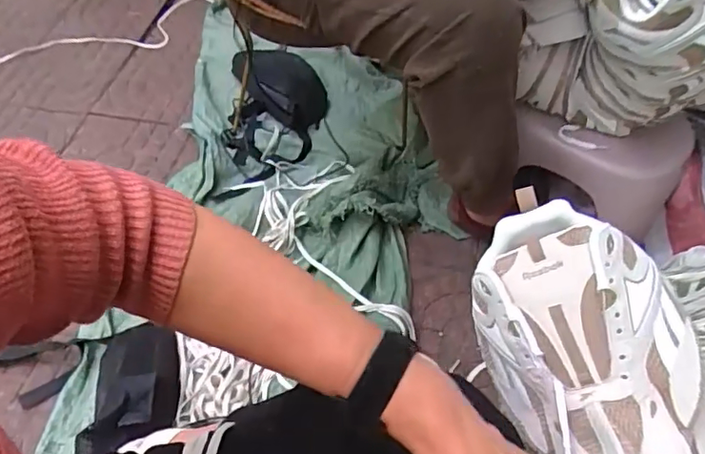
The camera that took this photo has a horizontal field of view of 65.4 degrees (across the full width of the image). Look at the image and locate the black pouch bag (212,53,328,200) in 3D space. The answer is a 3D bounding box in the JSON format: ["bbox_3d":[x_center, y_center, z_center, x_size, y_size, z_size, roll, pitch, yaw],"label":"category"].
[{"bbox_3d":[-0.164,-0.260,1.170,0.215,0.070,0.380,-2,53,-1],"label":"black pouch bag"}]

